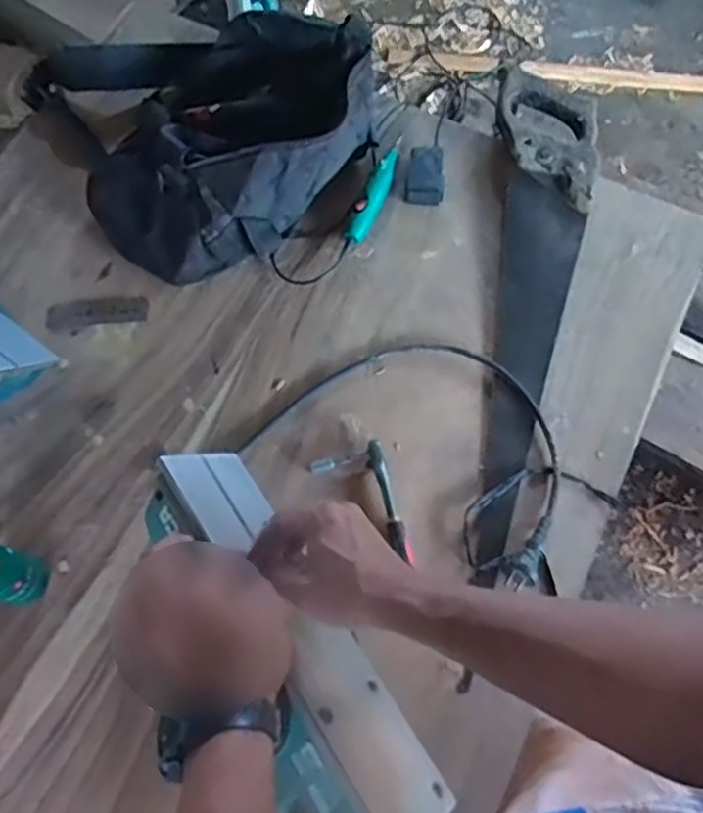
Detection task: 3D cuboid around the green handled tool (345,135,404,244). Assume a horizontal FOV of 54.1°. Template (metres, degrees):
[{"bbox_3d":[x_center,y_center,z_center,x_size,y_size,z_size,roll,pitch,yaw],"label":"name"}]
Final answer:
[{"bbox_3d":[0.033,-0.260,0.821,0.025,0.021,0.151,22,72,8],"label":"green handled tool"}]

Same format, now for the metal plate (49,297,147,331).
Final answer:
[{"bbox_3d":[-0.290,-0.108,0.787,0.115,0.004,0.033,-6,70,-2],"label":"metal plate"}]

